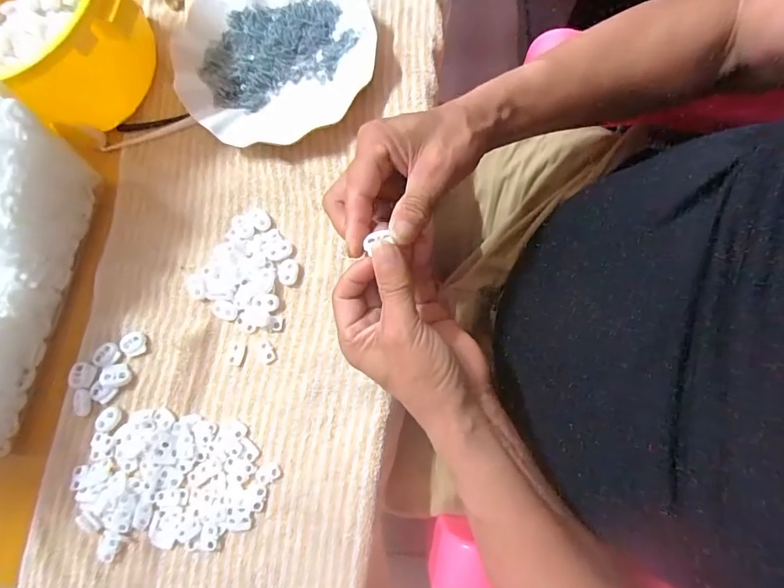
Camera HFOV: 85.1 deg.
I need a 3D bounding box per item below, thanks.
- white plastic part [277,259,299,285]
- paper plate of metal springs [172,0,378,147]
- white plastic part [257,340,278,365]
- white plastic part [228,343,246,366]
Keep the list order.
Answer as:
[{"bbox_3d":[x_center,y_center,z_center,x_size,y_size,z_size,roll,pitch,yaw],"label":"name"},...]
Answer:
[{"bbox_3d":[-0.089,-0.019,0.363,0.018,0.004,0.023,5,79,5],"label":"white plastic part"},{"bbox_3d":[-0.111,-0.238,0.402,0.178,0.030,0.216,-13,78,1],"label":"paper plate of metal springs"},{"bbox_3d":[-0.104,0.048,0.354,0.013,0.004,0.020,-28,78,-2],"label":"white plastic part"},{"bbox_3d":[-0.129,0.050,0.355,0.013,0.004,0.019,15,80,7],"label":"white plastic part"}]

